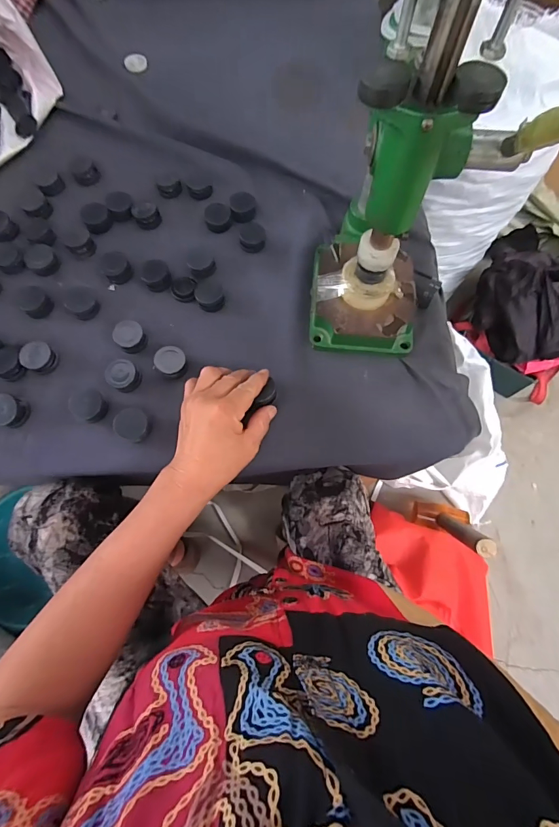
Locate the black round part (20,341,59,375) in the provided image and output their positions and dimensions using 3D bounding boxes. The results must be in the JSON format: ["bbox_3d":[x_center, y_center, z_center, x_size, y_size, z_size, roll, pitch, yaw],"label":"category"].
[{"bbox_3d":[-0.264,-0.061,0.429,0.040,0.012,0.032,37,71,11],"label":"black round part"}]

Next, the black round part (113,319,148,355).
[{"bbox_3d":[-0.169,-0.086,0.442,0.032,0.020,0.034,1,68,-3],"label":"black round part"}]

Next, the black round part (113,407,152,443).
[{"bbox_3d":[-0.152,0.011,0.400,0.033,0.016,0.030,1,68,-3],"label":"black round part"}]

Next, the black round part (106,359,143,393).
[{"bbox_3d":[-0.169,-0.043,0.421,0.036,0.011,0.034,1,68,-3],"label":"black round part"}]

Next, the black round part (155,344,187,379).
[{"bbox_3d":[-0.117,-0.055,0.421,0.031,0.023,0.027,-33,73,-15],"label":"black round part"}]

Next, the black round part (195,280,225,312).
[{"bbox_3d":[-0.084,-0.142,0.469,0.032,0.016,0.036,-19,70,-10],"label":"black round part"}]

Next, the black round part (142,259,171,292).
[{"bbox_3d":[-0.149,-0.166,0.473,0.032,0.021,0.033,1,68,-3],"label":"black round part"}]

